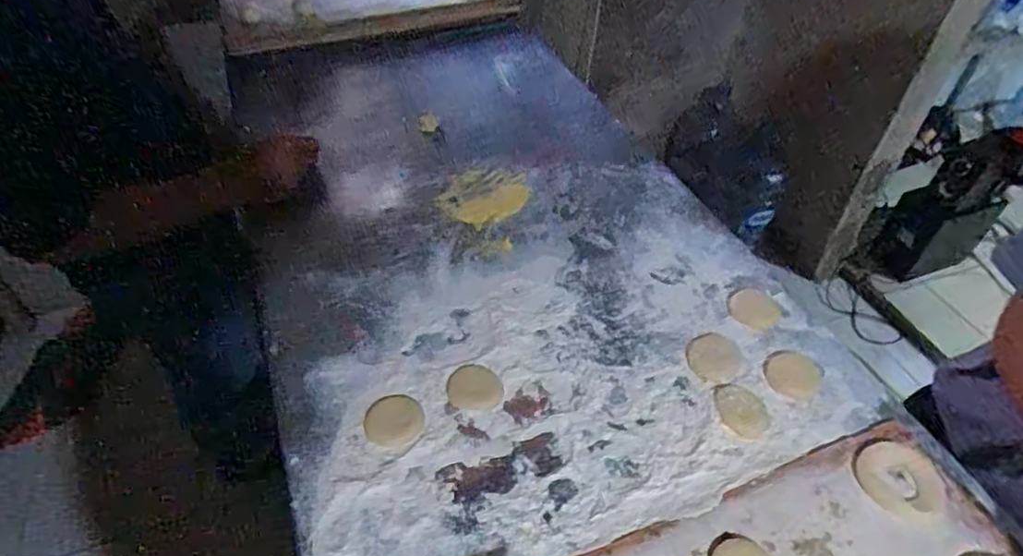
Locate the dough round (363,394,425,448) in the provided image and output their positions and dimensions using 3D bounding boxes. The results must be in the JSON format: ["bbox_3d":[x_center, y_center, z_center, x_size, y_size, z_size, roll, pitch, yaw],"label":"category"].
[{"bbox_3d":[-0.121,0.146,0.612,0.058,0.004,0.060,0,44,0],"label":"dough round"}]

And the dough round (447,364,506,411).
[{"bbox_3d":[-0.039,0.119,0.646,0.058,0.004,0.053,0,44,0],"label":"dough round"}]

